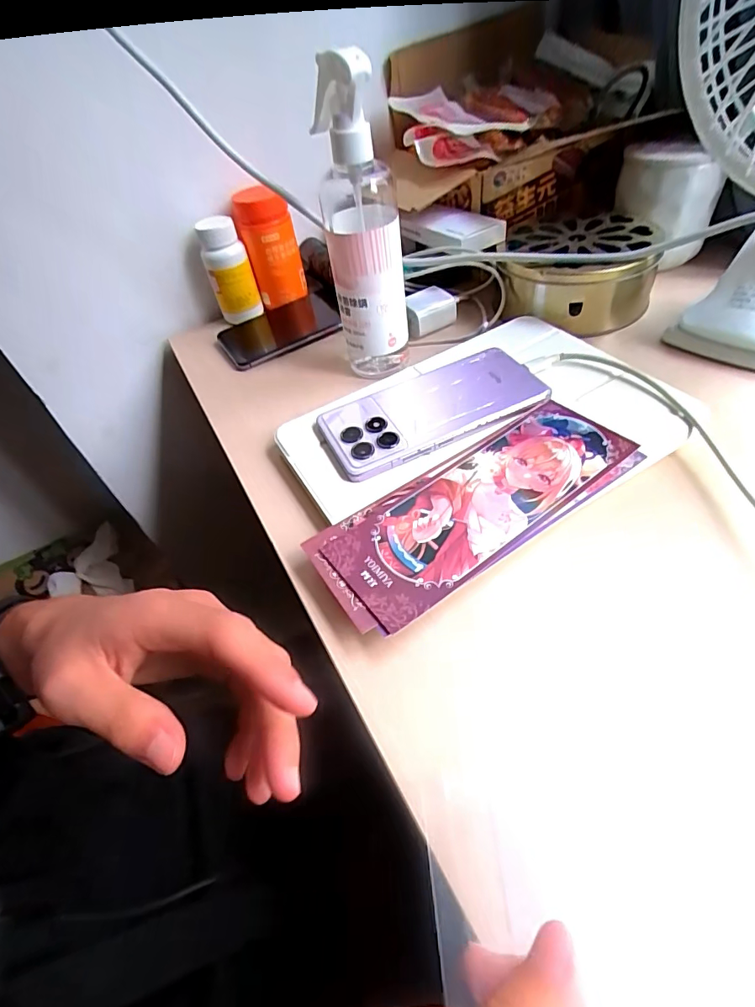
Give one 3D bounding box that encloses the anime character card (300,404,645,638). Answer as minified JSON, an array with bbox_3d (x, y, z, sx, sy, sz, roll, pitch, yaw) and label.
[{"bbox_3d":[0.059,0.000,0.280,0.198,0.005,0.077,-30,50,-16],"label":"anime character card"}]

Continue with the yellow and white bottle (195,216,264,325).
[{"bbox_3d":[-0.151,-0.235,0.480,0.045,0.090,0.054,-17,51,-5],"label":"yellow and white bottle"}]

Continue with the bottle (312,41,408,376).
[{"bbox_3d":[-0.010,-0.200,0.356,0.055,0.202,0.087,-10,47,1],"label":"bottle"}]

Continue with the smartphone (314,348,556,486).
[{"bbox_3d":[0.037,-0.070,0.334,0.154,0.010,0.075,-24,48,-12],"label":"smartphone"}]

